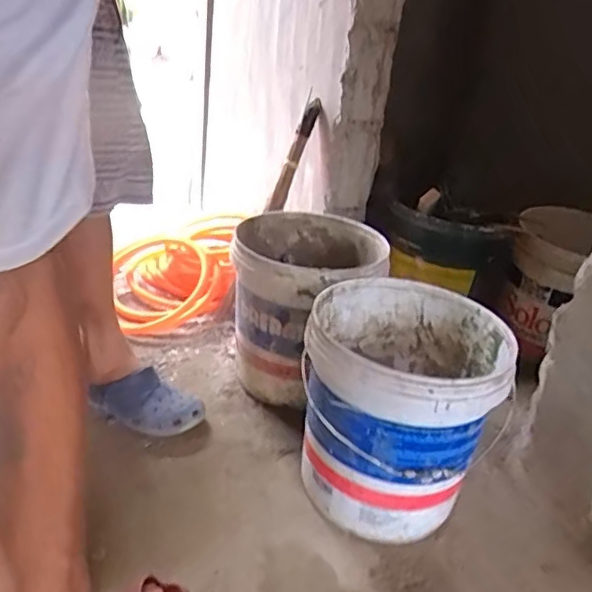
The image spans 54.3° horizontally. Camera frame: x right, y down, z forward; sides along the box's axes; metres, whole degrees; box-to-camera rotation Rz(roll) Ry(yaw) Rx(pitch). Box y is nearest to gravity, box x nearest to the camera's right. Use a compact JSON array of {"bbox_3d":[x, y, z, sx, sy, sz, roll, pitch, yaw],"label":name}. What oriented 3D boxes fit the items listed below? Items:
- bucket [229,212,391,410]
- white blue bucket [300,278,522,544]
[{"bbox_3d":[0.011,0.037,1.189,0.285,0.329,0.305,6,25,-3],"label":"bucket"},{"bbox_3d":[0.155,0.185,0.930,0.291,0.320,0.298,6,25,-3],"label":"white blue bucket"}]

